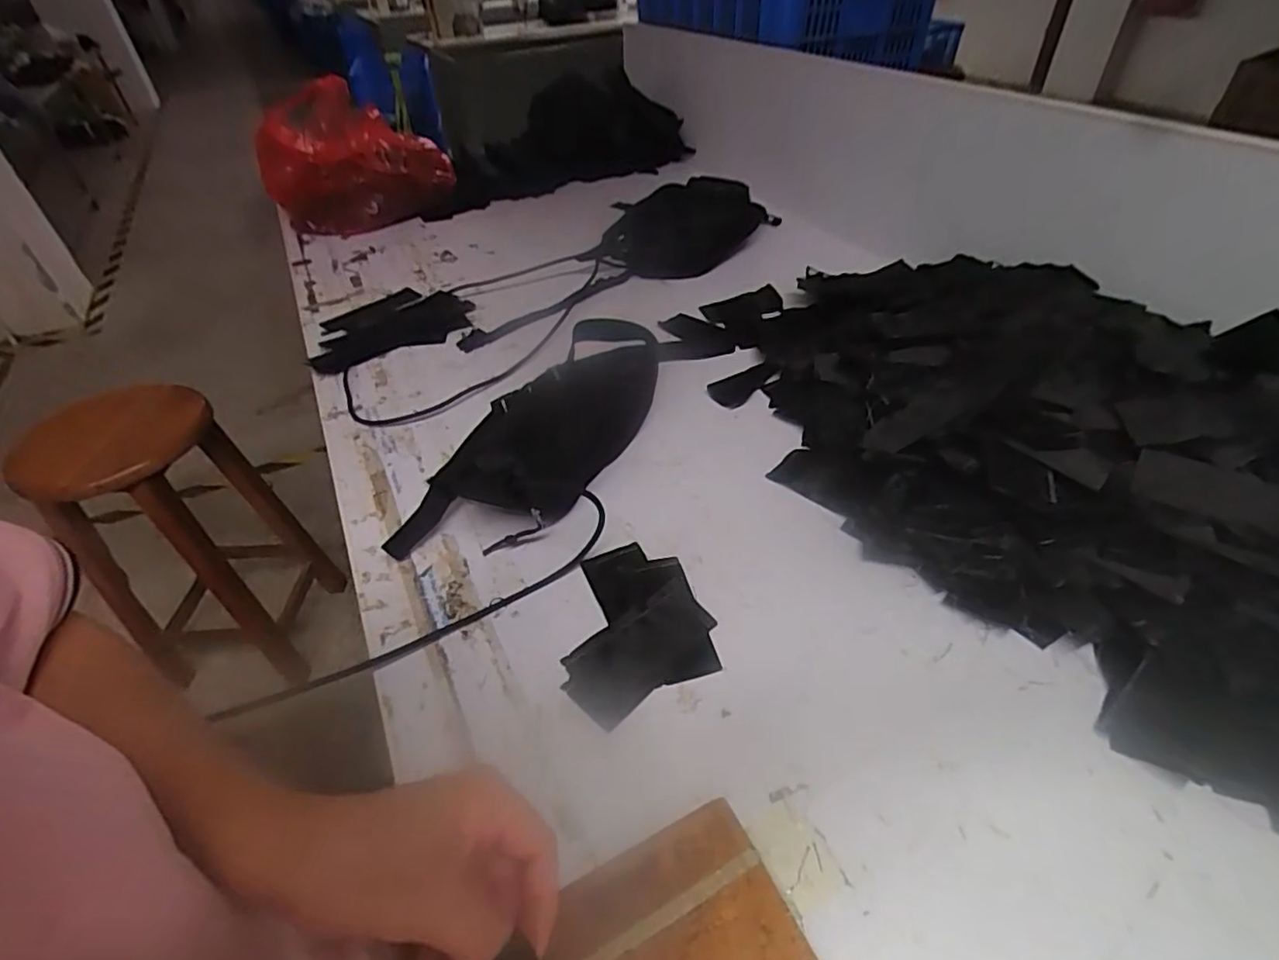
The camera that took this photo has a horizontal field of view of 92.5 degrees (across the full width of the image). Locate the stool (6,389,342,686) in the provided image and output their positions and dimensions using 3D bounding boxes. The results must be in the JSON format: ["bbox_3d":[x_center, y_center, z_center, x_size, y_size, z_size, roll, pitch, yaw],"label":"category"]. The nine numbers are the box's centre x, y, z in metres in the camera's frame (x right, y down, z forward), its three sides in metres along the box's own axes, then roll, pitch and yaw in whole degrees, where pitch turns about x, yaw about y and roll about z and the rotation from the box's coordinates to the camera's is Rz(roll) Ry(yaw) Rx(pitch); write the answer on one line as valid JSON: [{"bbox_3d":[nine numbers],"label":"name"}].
[{"bbox_3d":[-0.874,0.125,1.216,0.273,0.595,0.266,-5,42,-1],"label":"stool"}]

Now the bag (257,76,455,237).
[{"bbox_3d":[-0.553,-0.631,1.201,0.307,0.209,0.252,-31,49,-27],"label":"bag"}]

